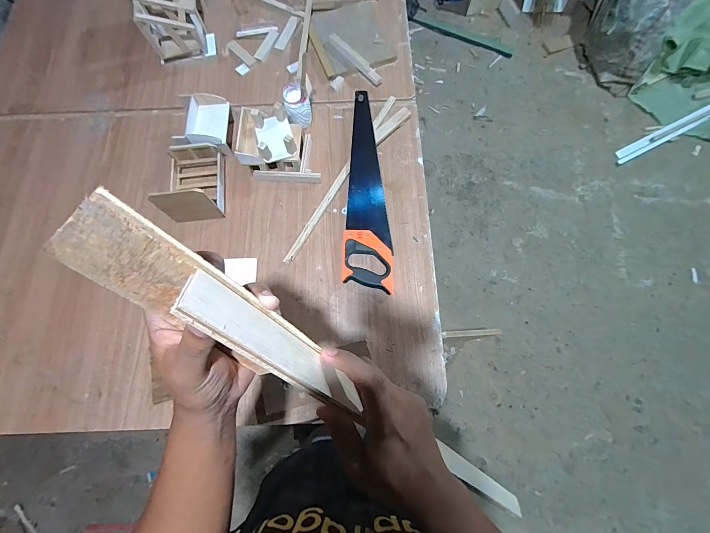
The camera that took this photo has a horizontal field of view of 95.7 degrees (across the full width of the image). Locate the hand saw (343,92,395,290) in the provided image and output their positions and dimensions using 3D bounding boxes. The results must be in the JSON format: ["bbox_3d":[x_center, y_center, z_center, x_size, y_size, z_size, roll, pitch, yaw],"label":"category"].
[{"bbox_3d":[0.041,-0.198,0.780,0.111,0.035,0.508,4,76,1],"label":"hand saw"}]

